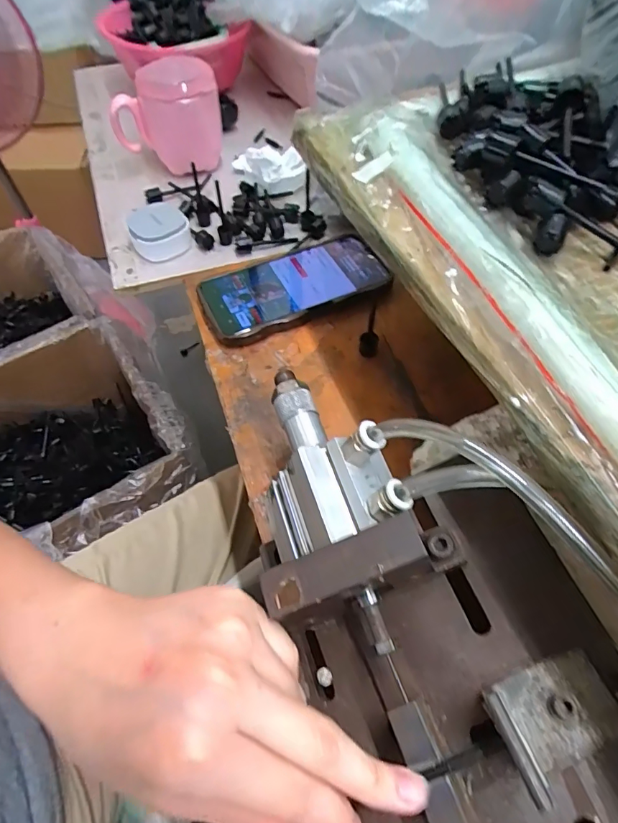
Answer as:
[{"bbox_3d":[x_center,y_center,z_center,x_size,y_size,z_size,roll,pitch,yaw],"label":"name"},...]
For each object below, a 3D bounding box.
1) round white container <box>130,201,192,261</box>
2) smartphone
[{"bbox_3d":[-0.145,-0.177,0.451,0.053,0.030,0.051,-15,58,-10],"label":"round white container"},{"bbox_3d":[-0.014,-0.113,0.414,0.158,0.017,0.074,-21,60,-13],"label":"smartphone"}]

